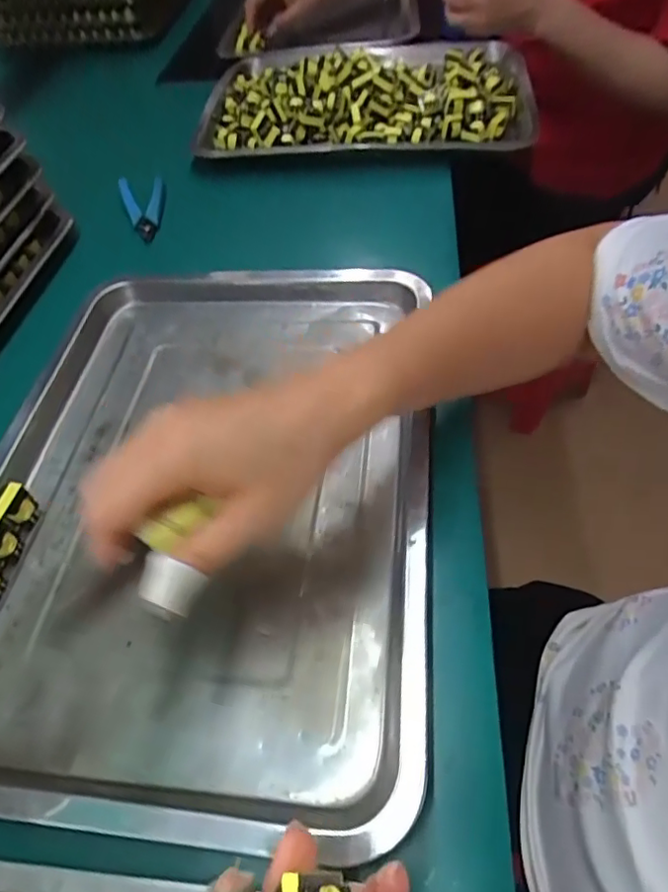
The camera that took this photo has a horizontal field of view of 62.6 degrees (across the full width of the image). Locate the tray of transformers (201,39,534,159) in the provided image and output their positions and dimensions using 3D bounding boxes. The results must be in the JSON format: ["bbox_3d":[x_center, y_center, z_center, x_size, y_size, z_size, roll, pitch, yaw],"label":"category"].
[{"bbox_3d":[0.038,-0.426,0.651,0.385,0.041,0.292,3,53,8],"label":"tray of transformers"}]

